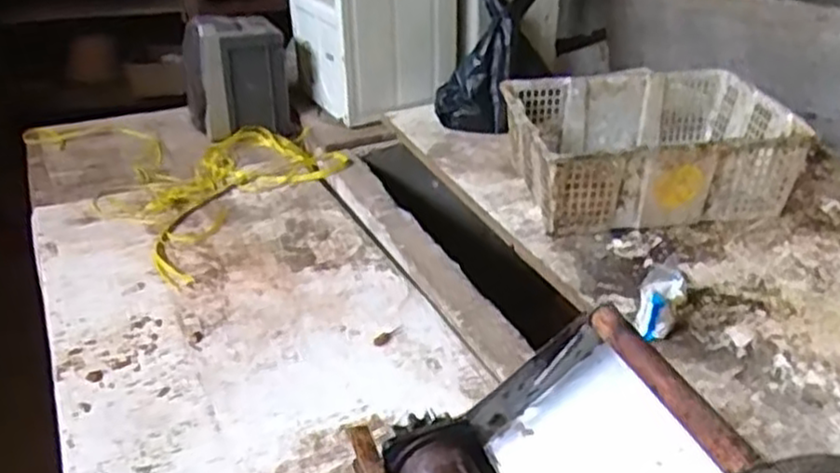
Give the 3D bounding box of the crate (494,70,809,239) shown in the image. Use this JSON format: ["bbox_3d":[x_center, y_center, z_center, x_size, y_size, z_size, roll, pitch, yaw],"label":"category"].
[{"bbox_3d":[0.414,-0.160,1.381,0.473,0.176,0.333,-4,31,-6],"label":"crate"}]

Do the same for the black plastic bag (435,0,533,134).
[{"bbox_3d":[0.141,-0.402,1.641,0.162,0.345,0.112,16,-6,27],"label":"black plastic bag"}]

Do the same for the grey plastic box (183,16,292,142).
[{"bbox_3d":[-0.436,-0.382,1.767,0.253,0.261,0.158,-8,31,-12],"label":"grey plastic box"}]

